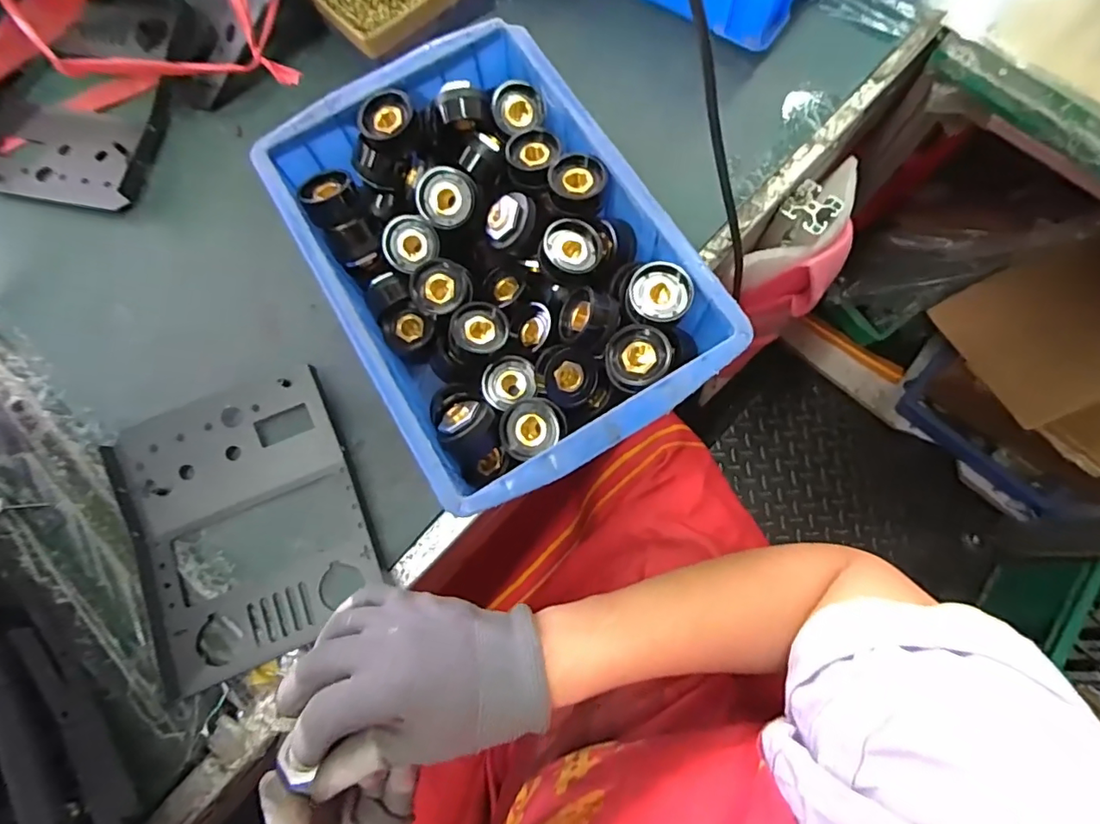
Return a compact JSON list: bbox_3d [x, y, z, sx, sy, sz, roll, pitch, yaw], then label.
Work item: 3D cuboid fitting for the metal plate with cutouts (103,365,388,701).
[{"bbox_3d":[-0.210,0.074,0.378,0.155,0.010,0.183,-21,76,-4],"label":"metal plate with cutouts"}]

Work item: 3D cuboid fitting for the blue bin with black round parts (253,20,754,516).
[{"bbox_3d":[-0.038,-0.098,0.377,0.198,0.083,0.293,-31,76,-6],"label":"blue bin with black round parts"}]

